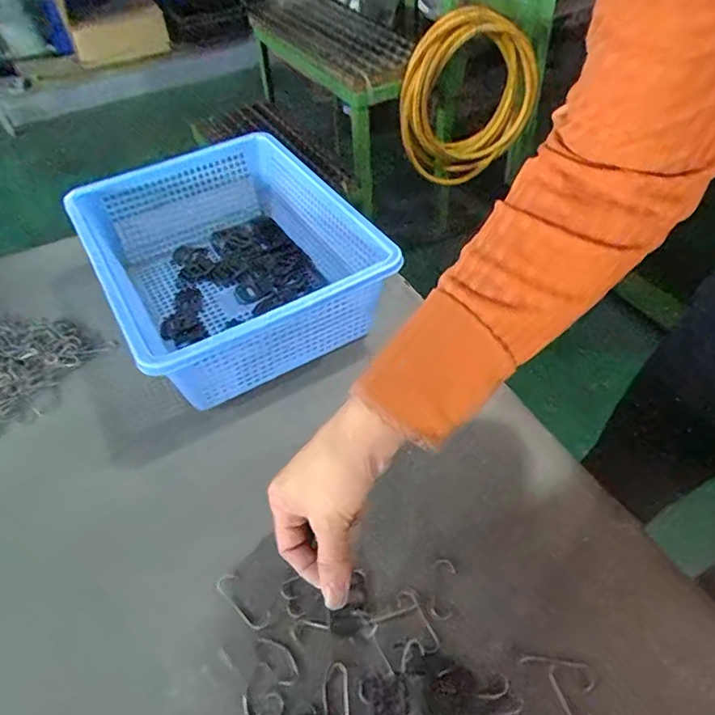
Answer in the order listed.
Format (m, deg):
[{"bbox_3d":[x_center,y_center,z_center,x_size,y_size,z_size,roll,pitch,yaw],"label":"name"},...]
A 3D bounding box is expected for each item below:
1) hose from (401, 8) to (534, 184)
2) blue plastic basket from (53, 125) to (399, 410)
[{"bbox_3d":[0.269,-0.621,1.353,0.364,0.387,0.090,-22,51,-15],"label":"hose"},{"bbox_3d":[-0.128,-0.100,0.560,0.233,0.099,0.293,-26,52,-18],"label":"blue plastic basket"}]

